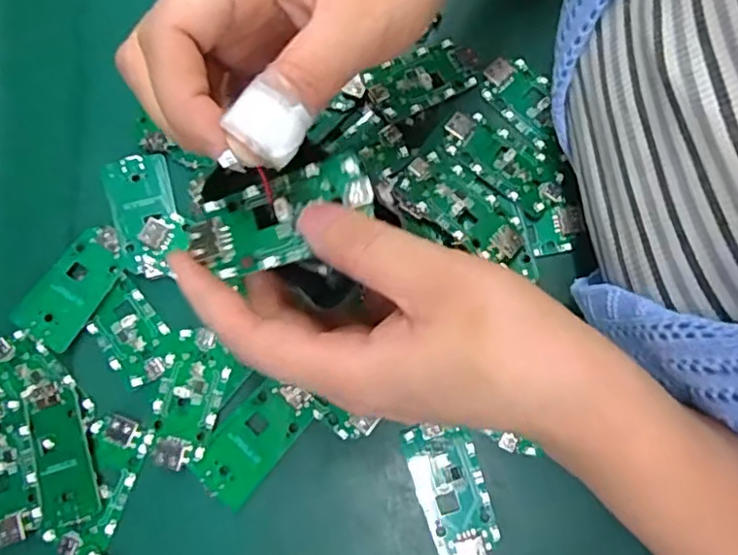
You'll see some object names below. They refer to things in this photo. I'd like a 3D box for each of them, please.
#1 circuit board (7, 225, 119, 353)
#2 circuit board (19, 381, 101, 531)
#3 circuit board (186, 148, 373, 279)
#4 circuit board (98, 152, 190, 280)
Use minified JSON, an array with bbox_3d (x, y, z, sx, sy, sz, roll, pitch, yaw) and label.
[{"bbox_3d":[-0.144,0.003,0.305,0.032,0.008,0.061,31,79,8],"label":"circuit board"},{"bbox_3d":[-0.142,0.081,0.288,0.025,0.007,0.064,-14,77,-2],"label":"circuit board"},{"bbox_3d":[-0.030,-0.022,0.212,0.063,0.005,0.031,-28,78,2],"label":"circuit board"},{"bbox_3d":[-0.112,-0.032,0.310,0.033,0.008,0.064,-20,75,-6],"label":"circuit board"}]

